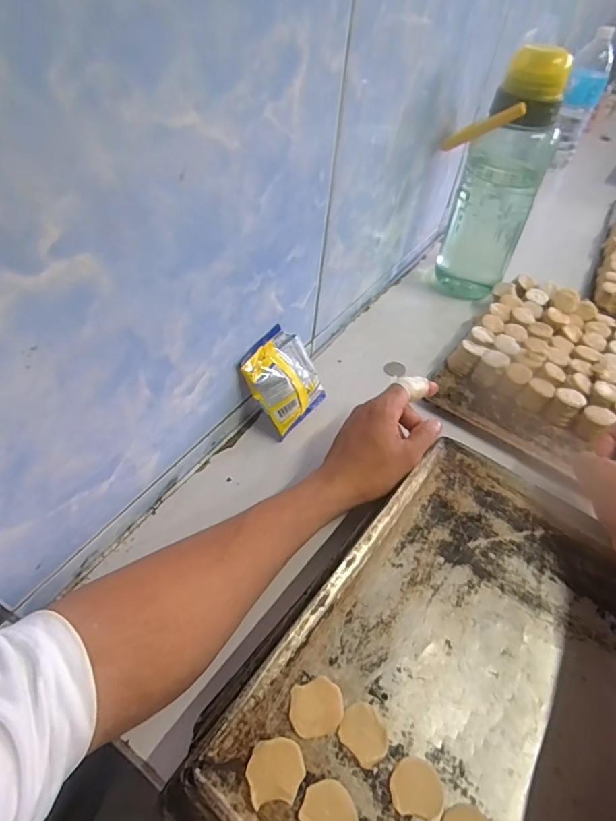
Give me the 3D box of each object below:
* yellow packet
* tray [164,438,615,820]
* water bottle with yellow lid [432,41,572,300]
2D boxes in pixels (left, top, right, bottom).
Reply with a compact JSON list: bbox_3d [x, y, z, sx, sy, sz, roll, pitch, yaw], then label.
[{"bbox_3d":[-0.023,-0.033,0.489,0.020,0.106,0.083,1,40,45],"label":"yellow packet"},{"bbox_3d":[0.205,0.253,0.285,0.479,0.051,0.349,32,52,22],"label":"tray"},{"bbox_3d":[0.253,-0.293,0.611,0.097,0.288,0.103,28,52,15],"label":"water bottle with yellow lid"}]

